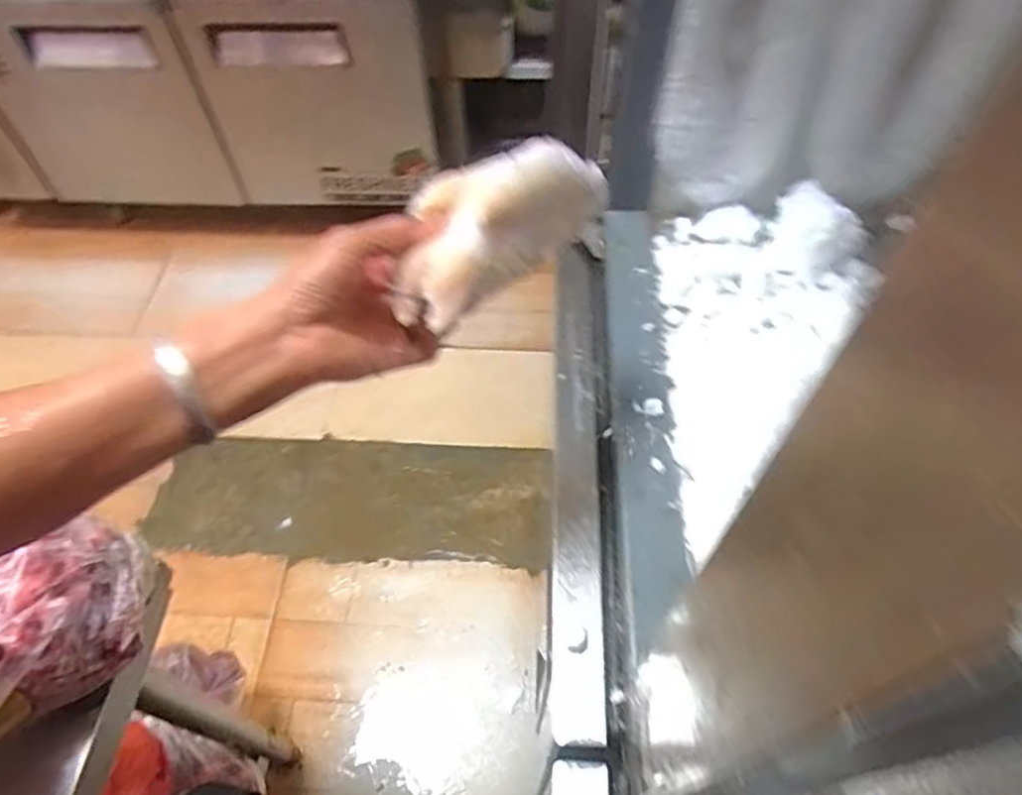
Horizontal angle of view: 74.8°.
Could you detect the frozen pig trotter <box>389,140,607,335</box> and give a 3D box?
[{"bbox_3d":[-0.015,-0.113,0.422,0.080,0.049,0.154,38,69,24],"label":"frozen pig trotter"}]

